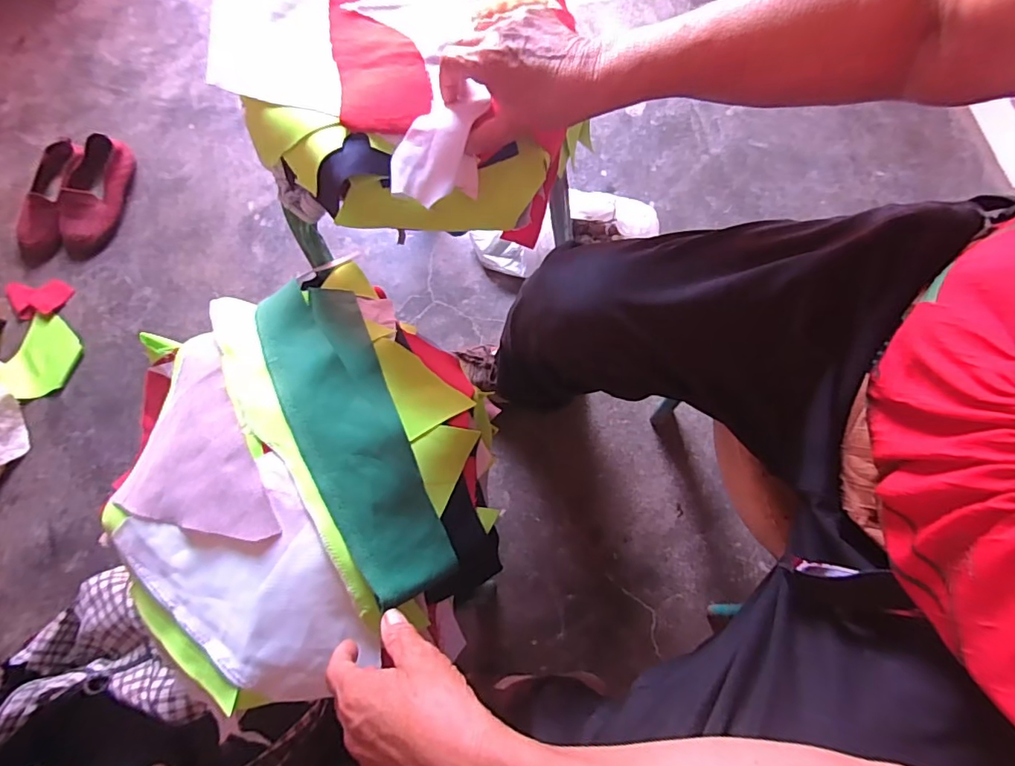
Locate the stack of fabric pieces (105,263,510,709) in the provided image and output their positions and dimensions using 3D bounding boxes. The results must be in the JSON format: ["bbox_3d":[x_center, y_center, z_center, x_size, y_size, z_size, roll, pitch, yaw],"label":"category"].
[{"bbox_3d":[-0.180,0.070,0.476,0.322,0.099,0.365,-10,70,-3],"label":"stack of fabric pieces"}]

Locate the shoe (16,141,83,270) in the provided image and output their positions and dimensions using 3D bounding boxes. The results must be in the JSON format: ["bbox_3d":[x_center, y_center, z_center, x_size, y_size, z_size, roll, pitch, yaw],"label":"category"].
[{"bbox_3d":[-0.773,-0.314,0.874,0.076,0.051,0.214,-2,70,-1],"label":"shoe"}]

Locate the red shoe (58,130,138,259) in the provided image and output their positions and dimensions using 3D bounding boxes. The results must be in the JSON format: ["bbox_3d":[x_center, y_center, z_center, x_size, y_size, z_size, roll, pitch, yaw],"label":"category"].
[{"bbox_3d":[-0.703,-0.318,0.876,0.074,0.060,0.213,5,70,2],"label":"red shoe"}]

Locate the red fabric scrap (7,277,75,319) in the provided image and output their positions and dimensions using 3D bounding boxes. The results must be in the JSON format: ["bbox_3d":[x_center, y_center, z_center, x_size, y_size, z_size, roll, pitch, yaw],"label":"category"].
[{"bbox_3d":[-0.772,-0.140,0.848,0.102,0.010,0.070,-8,70,-3],"label":"red fabric scrap"}]

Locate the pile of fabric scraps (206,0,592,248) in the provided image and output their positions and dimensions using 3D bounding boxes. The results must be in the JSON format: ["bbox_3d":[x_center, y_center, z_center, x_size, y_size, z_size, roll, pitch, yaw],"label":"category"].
[{"bbox_3d":[-0.098,-0.273,0.464,0.302,0.088,0.277,-1,71,2],"label":"pile of fabric scraps"}]

